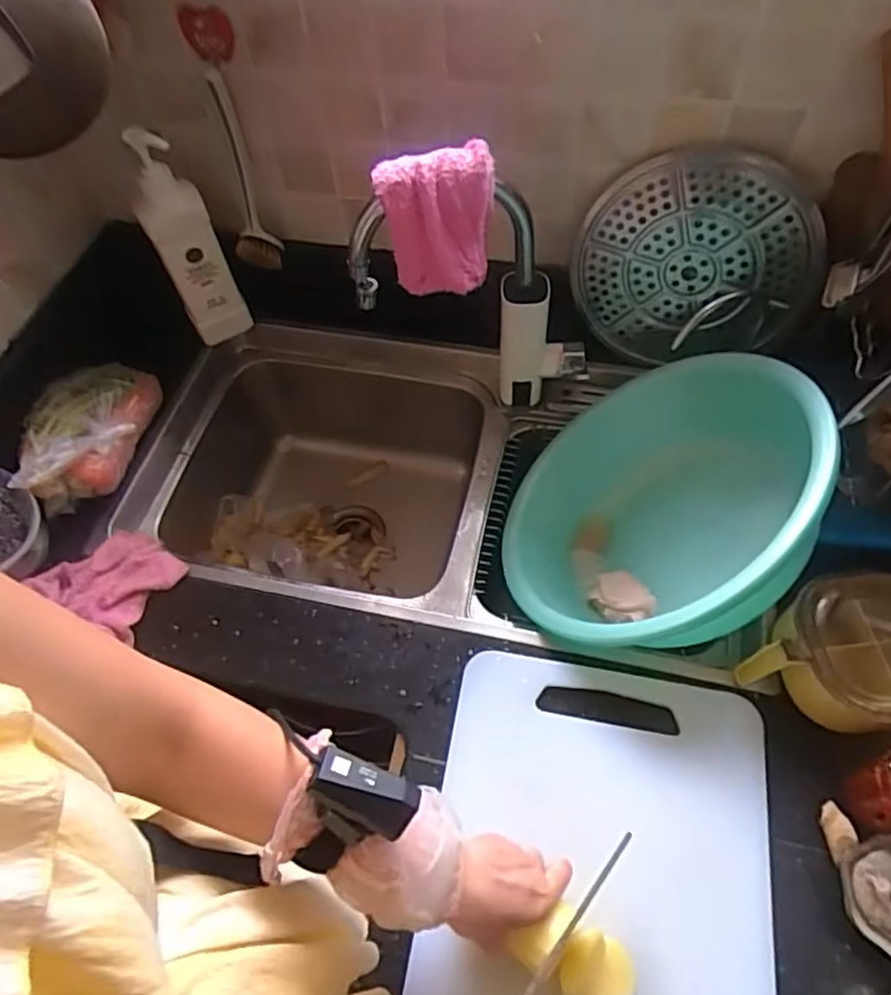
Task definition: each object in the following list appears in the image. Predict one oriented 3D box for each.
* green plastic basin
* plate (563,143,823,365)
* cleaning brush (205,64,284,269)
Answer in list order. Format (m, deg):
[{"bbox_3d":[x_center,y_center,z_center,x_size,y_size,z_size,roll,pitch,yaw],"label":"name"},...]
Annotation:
[{"bbox_3d":[0.247,0.020,0.786,0.403,0.145,0.406,-32,31,22],"label":"green plastic basin"},{"bbox_3d":[0.294,-0.282,0.799,0.274,0.261,0.025,-1,48,26],"label":"plate"},{"bbox_3d":[-0.259,-0.393,0.821,0.056,0.229,0.059,-20,59,-9],"label":"cleaning brush"}]

